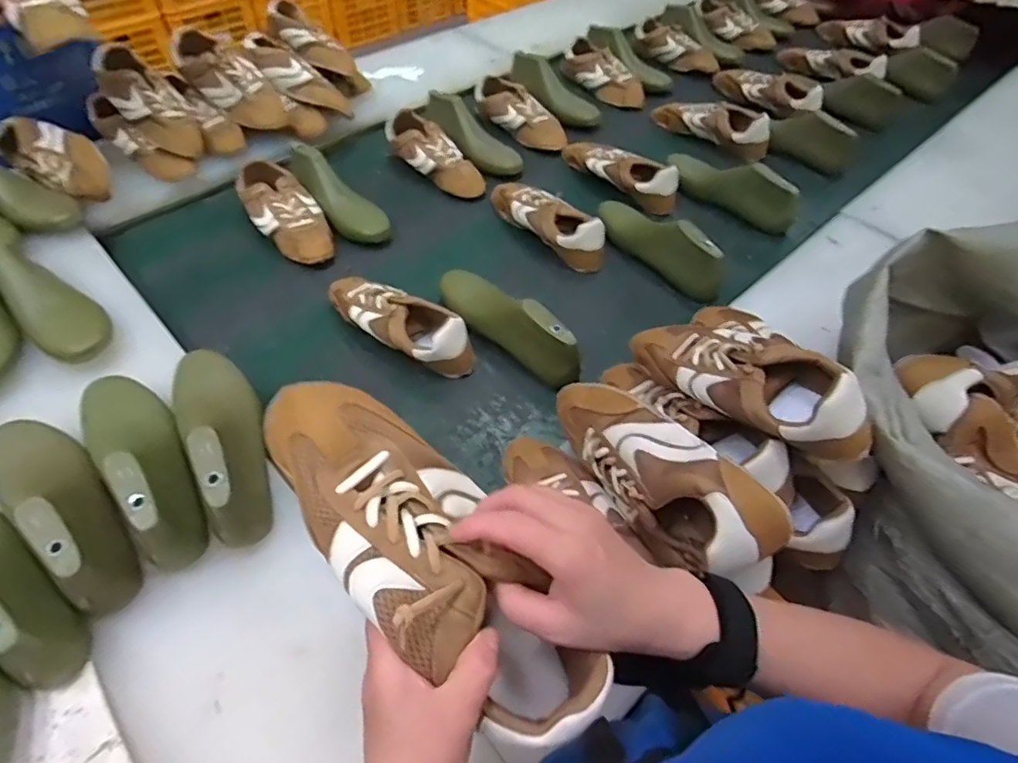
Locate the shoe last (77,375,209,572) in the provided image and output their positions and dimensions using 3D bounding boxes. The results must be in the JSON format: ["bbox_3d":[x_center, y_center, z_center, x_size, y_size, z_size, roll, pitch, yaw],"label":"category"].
[{"bbox_3d":[-0.407,0.078,0.631,0.089,0.097,0.276,-36,61,-25],"label":"shoe last"}]

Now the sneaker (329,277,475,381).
[{"bbox_3d":[-0.170,-0.097,0.841,0.262,0.071,0.102,30,56,21],"label":"sneaker"}]

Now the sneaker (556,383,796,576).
[{"bbox_3d":[0.139,0.082,0.567,0.079,0.094,0.261,-33,60,-24],"label":"sneaker"}]

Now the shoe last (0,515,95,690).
[{"bbox_3d":[-0.509,0.176,0.549,0.281,0.099,0.064,32,58,21],"label":"shoe last"}]

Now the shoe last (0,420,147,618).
[{"bbox_3d":[-0.473,0.115,0.595,0.271,0.096,0.082,33,59,22],"label":"shoe last"}]

